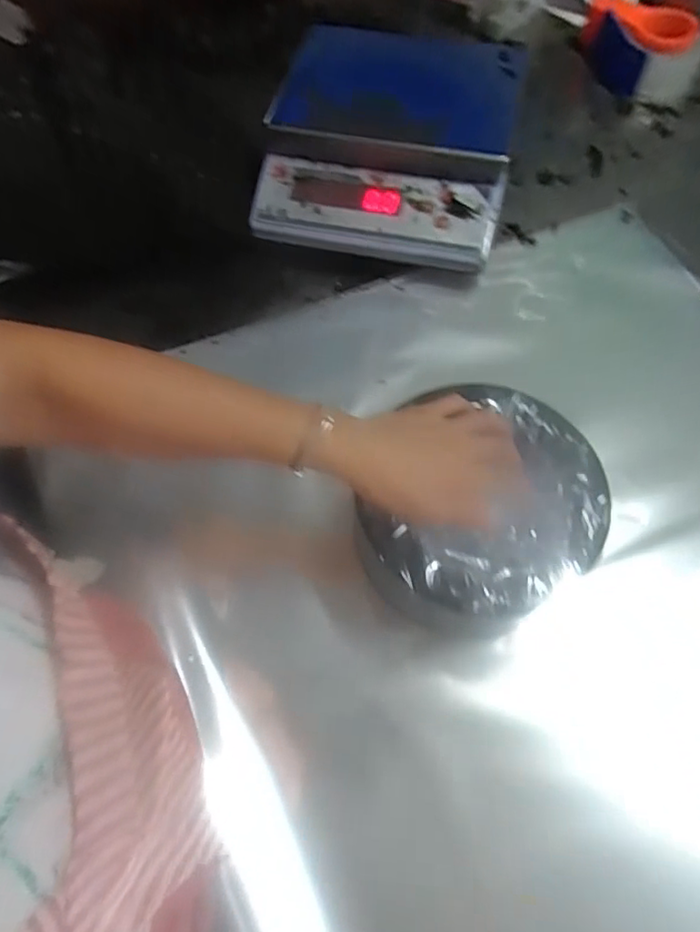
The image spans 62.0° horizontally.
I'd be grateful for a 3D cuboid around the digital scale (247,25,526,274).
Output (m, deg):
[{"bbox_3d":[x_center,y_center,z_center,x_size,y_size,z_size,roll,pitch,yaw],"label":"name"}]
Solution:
[{"bbox_3d":[0.050,-0.390,0.711,0.280,0.109,0.304,13,66,7],"label":"digital scale"}]

